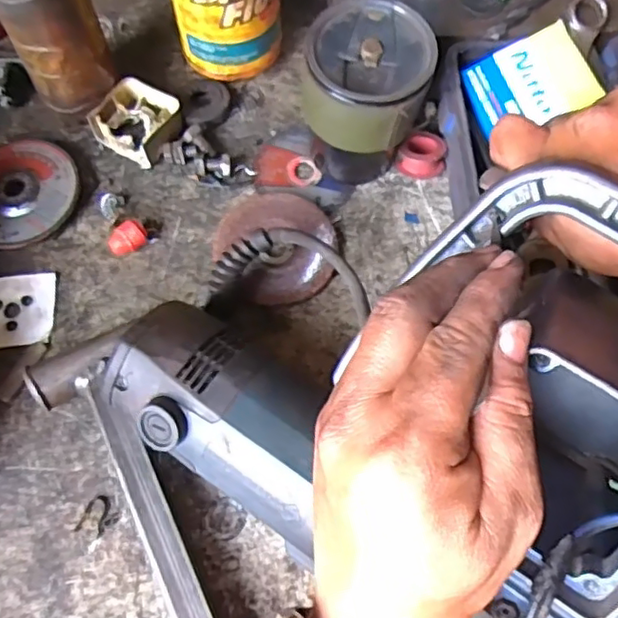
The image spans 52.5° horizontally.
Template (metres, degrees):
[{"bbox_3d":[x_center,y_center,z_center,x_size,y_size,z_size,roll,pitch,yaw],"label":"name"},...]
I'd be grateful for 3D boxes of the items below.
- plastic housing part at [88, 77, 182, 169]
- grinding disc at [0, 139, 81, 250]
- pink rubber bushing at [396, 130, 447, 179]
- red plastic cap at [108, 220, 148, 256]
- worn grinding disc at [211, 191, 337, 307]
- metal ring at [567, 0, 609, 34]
[{"bbox_3d":[-0.134,-0.152,0.505,0.058,0.025,0.060,29,69,11],"label":"plastic housing part"},{"bbox_3d":[-0.228,-0.091,0.490,0.092,0.015,0.093,0,66,-1],"label":"grinding disc"},{"bbox_3d":[0.093,-0.123,0.506,0.035,0.027,0.034,0,66,-1],"label":"pink rubber bushing"},{"bbox_3d":[-0.136,-0.052,0.471,0.029,0.021,0.020,-25,69,-12],"label":"red plastic cap"},{"bbox_3d":[-0.025,-0.049,0.474,0.086,0.016,0.095,-27,70,-12],"label":"worn grinding disc"},{"bbox_3d":[0.207,-0.218,0.466,0.034,0.006,0.028,-31,95,-3],"label":"metal ring"}]

